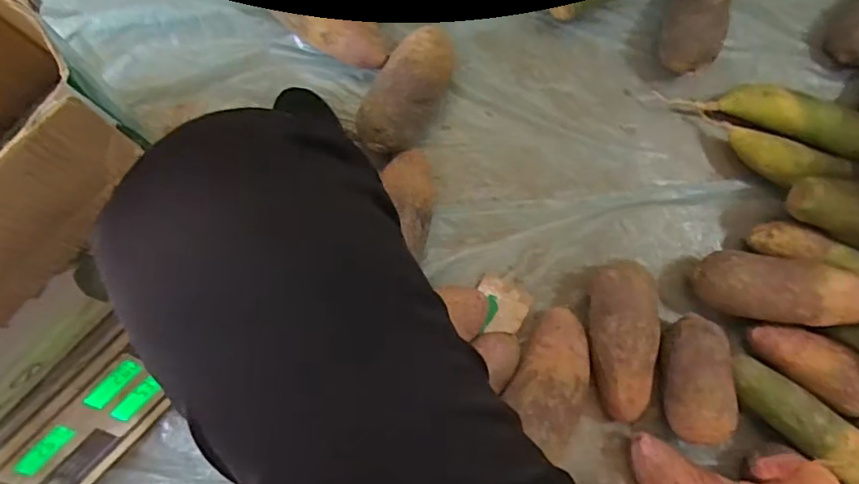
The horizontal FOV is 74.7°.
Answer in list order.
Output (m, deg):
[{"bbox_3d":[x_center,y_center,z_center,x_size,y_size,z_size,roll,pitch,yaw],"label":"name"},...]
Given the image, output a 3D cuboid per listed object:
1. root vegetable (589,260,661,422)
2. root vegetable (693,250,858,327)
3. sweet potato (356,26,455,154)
[{"bbox_3d":[0.208,0.106,0.607,0.069,0.080,0.166,5,82,-3],"label":"root vegetable"},{"bbox_3d":[0.384,0.051,0.592,0.180,0.061,0.069,9,82,12],"label":"root vegetable"},{"bbox_3d":[-0.026,-0.167,0.631,0.073,0.074,0.152,30,82,1],"label":"sweet potato"}]

